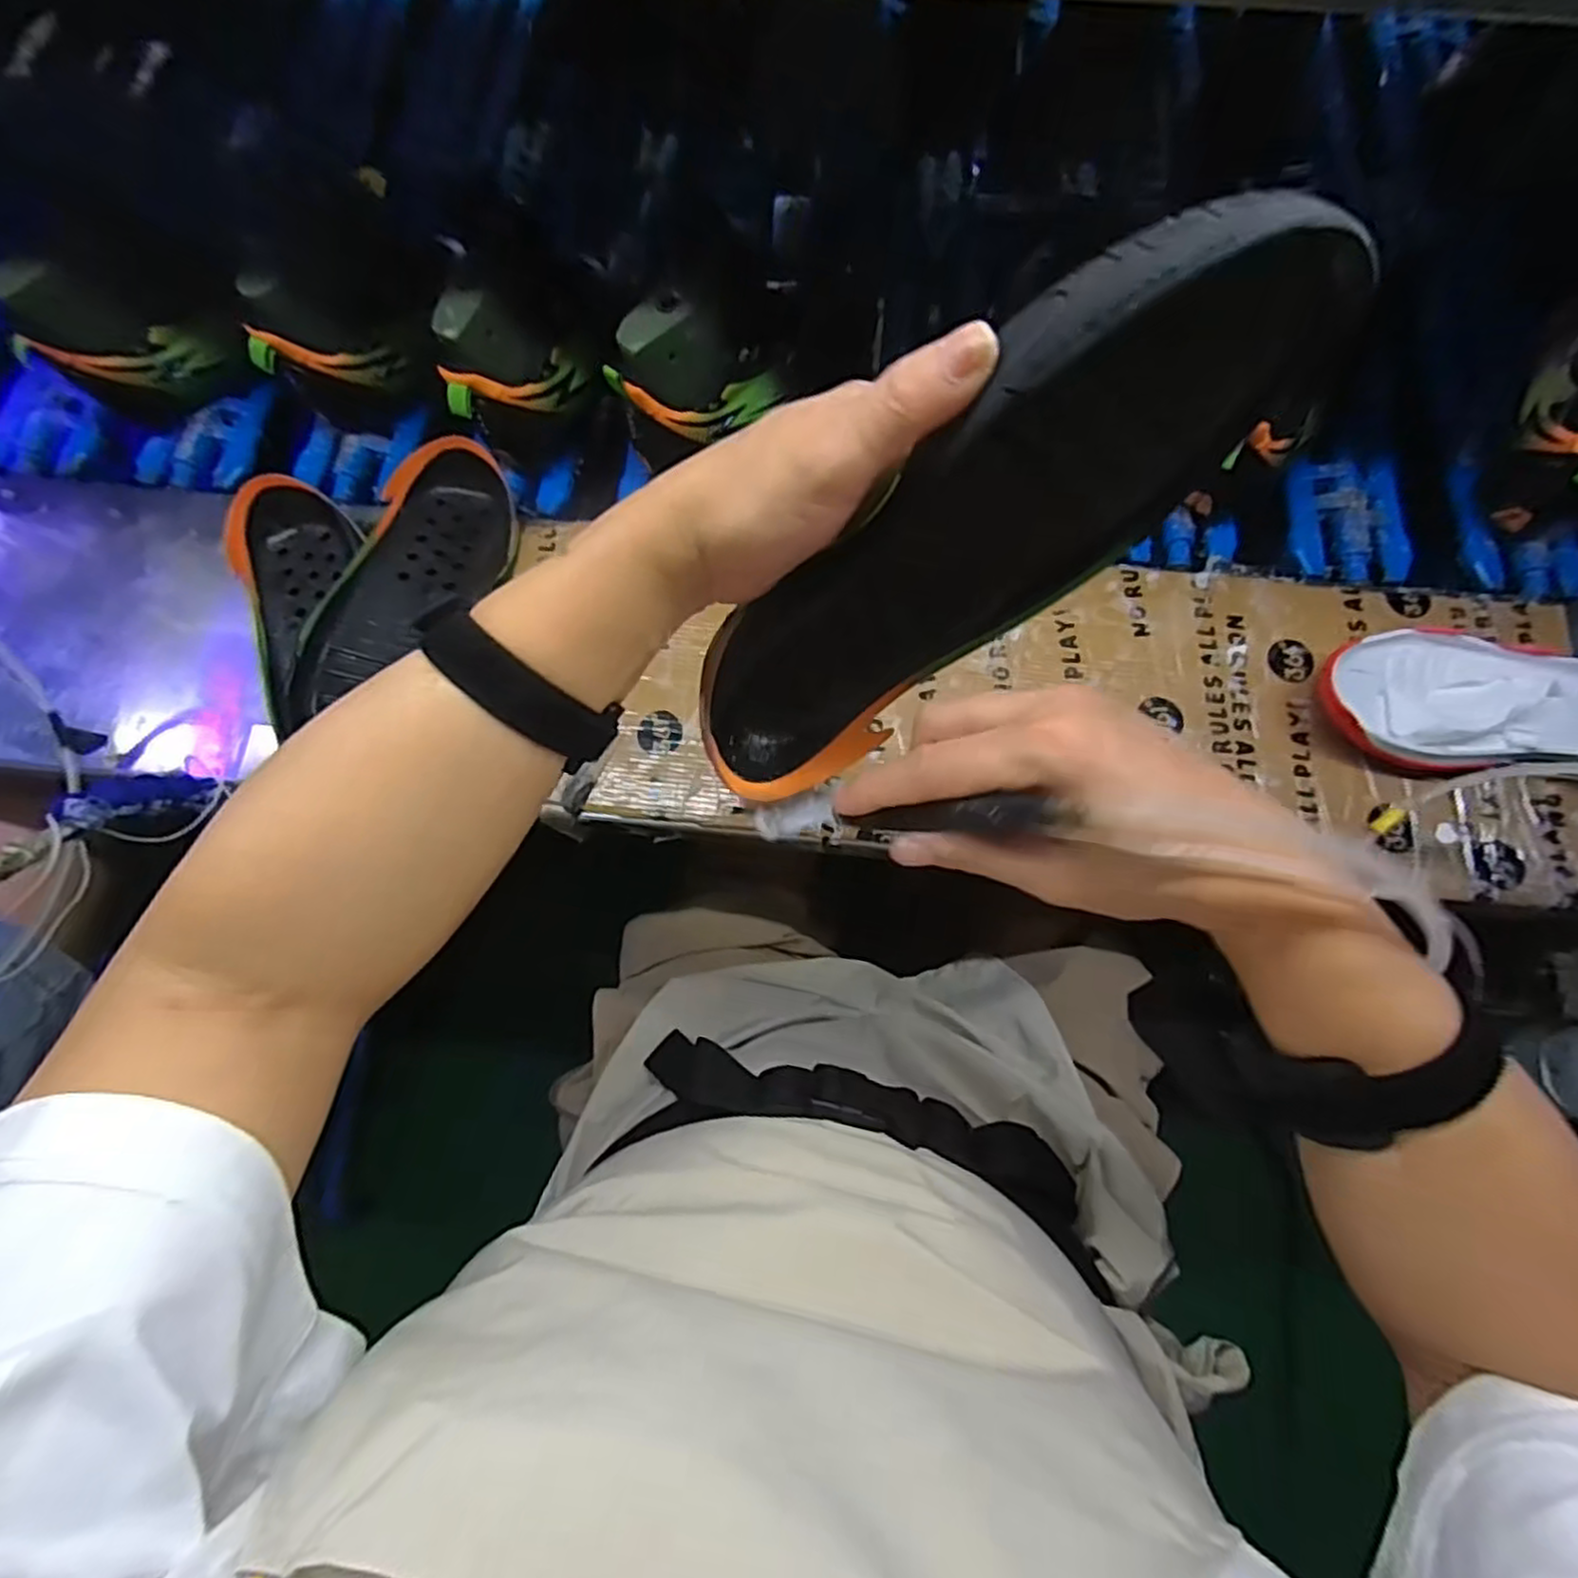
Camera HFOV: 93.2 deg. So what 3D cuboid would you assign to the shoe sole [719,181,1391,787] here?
[{"bbox_3d":[0.068,-0.085,0.288,0.098,0.263,0.053,-6,66,-45],"label":"shoe sole"}]

